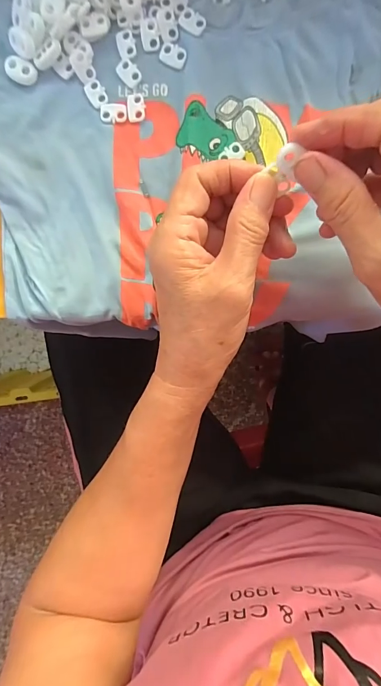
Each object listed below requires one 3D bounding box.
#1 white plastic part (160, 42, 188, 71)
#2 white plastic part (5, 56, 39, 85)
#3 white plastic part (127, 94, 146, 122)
[{"bbox_3d":[-0.012,-0.200,0.250,0.019,0.004,0.013,22,93,1],"label":"white plastic part"},{"bbox_3d":[-0.120,-0.191,0.252,0.021,0.004,0.015,27,93,0],"label":"white plastic part"},{"bbox_3d":[-0.038,-0.166,0.253,0.012,0.004,0.019,2,93,2],"label":"white plastic part"}]

